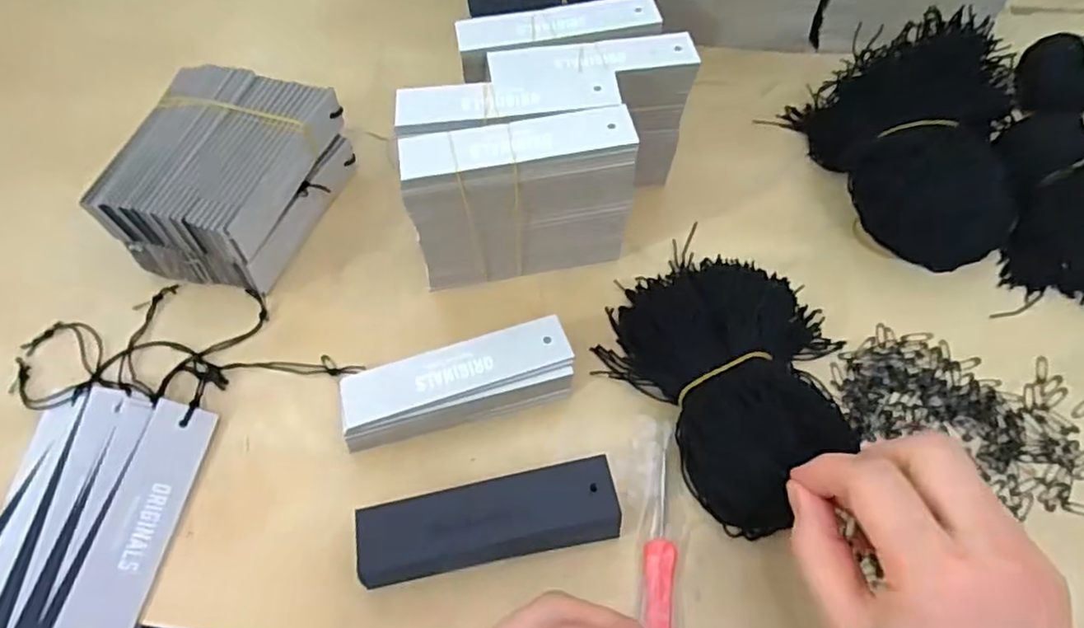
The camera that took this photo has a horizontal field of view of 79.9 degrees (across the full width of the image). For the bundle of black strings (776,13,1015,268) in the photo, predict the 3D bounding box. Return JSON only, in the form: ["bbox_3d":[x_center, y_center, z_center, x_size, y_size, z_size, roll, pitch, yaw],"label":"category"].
[{"bbox_3d":[0.246,-0.119,0.436,0.140,0.070,0.155,13,59,10],"label":"bundle of black strings"}]

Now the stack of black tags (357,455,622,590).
[{"bbox_3d":[-0.025,0.104,0.321,0.125,0.031,0.036,-11,57,-5],"label":"stack of black tags"}]

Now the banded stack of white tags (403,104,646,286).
[{"bbox_3d":[-0.011,-0.062,0.390,0.124,0.113,0.036,-9,57,-4],"label":"banded stack of white tags"}]

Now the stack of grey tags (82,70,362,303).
[{"bbox_3d":[-0.202,-0.087,0.432,0.097,0.085,0.129,11,58,9],"label":"stack of grey tags"}]

